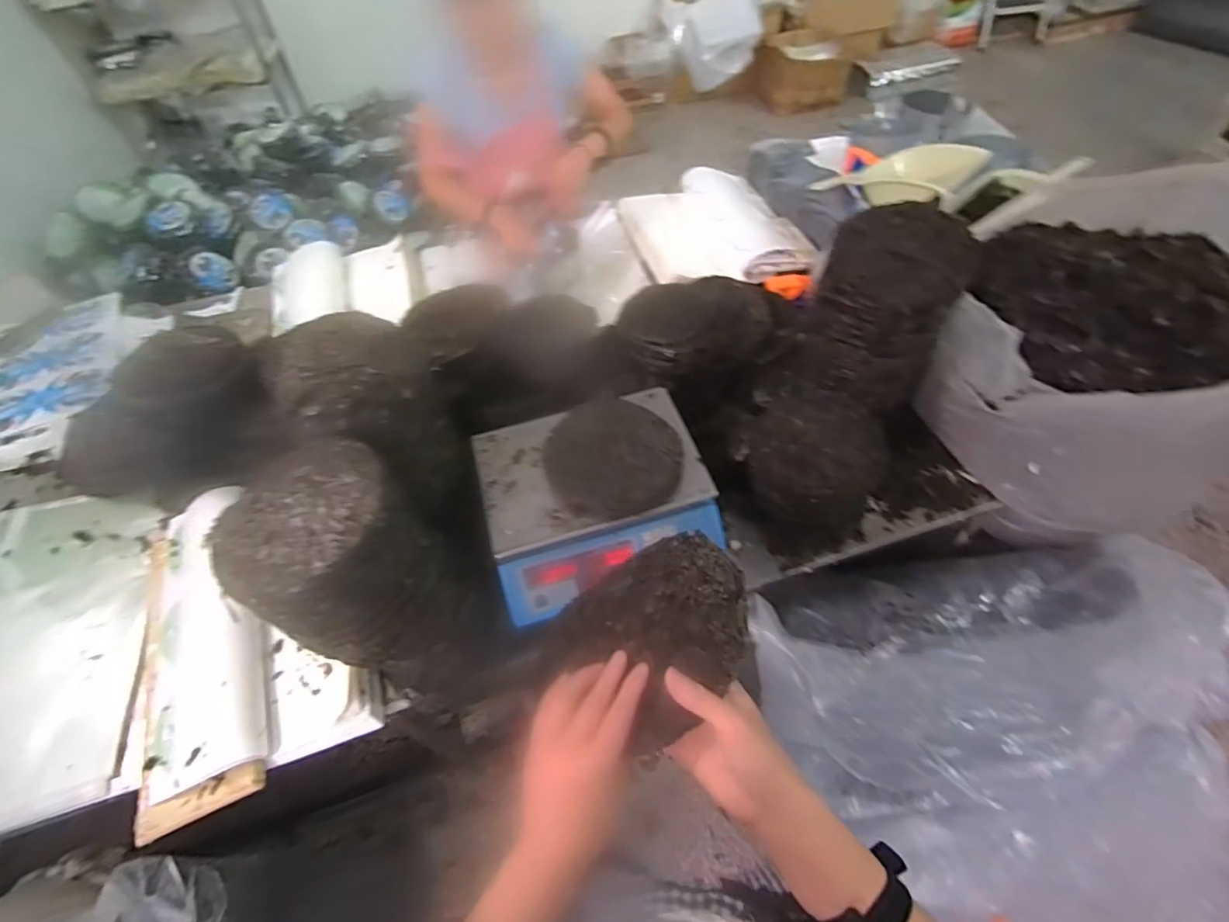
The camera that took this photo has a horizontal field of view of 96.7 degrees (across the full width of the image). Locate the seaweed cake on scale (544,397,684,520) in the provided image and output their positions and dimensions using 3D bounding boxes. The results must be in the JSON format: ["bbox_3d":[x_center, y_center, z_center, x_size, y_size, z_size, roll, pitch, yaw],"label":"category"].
[{"bbox_3d":[-0.002,-0.010,0.835,0.197,0.020,0.201,-1,57,1],"label":"seaweed cake on scale"}]

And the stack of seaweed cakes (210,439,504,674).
[{"bbox_3d":[-0.324,0.142,0.706,0.261,0.270,0.197,30,62,22],"label":"stack of seaweed cakes"}]

